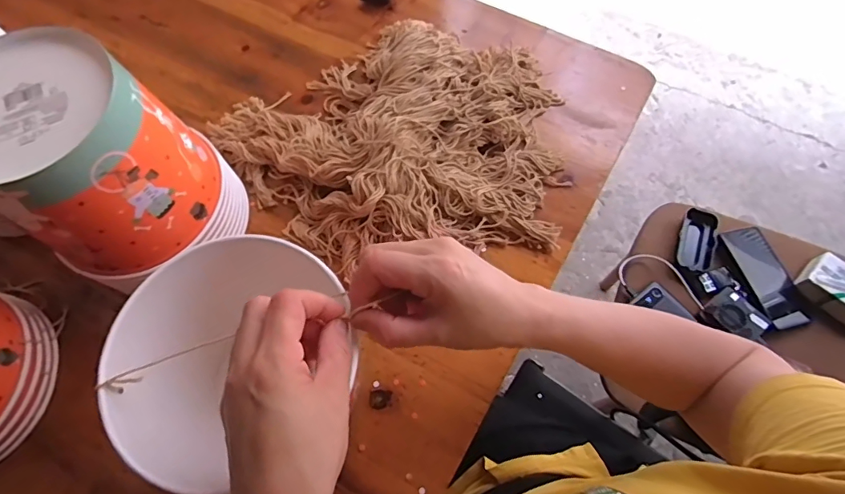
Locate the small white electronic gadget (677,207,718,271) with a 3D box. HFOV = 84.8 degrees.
[{"bbox_3d":[0.459,-0.011,0.778,0.049,0.034,0.105,17,68,8],"label":"small white electronic gadget"}]

